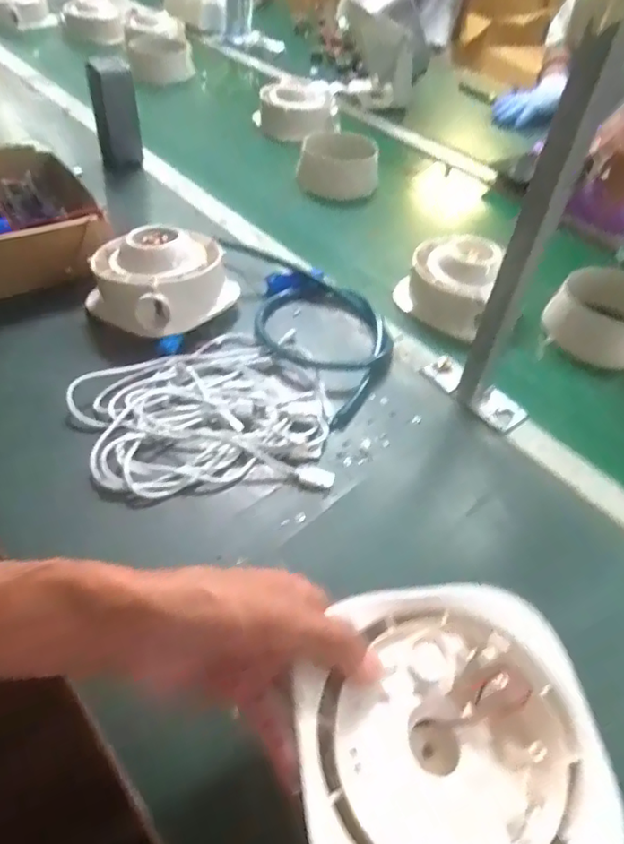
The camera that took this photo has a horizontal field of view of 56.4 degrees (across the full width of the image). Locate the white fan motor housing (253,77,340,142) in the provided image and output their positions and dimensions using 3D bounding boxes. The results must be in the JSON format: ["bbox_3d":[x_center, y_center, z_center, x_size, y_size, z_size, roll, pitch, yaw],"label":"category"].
[{"bbox_3d":[-0.029,-0.568,1.043,0.129,0.059,0.123,-8,48,-14],"label":"white fan motor housing"}]

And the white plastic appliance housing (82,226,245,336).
[{"bbox_3d":[-0.157,-0.157,0.606,0.131,0.074,0.128,3,47,-3],"label":"white plastic appliance housing"}]

